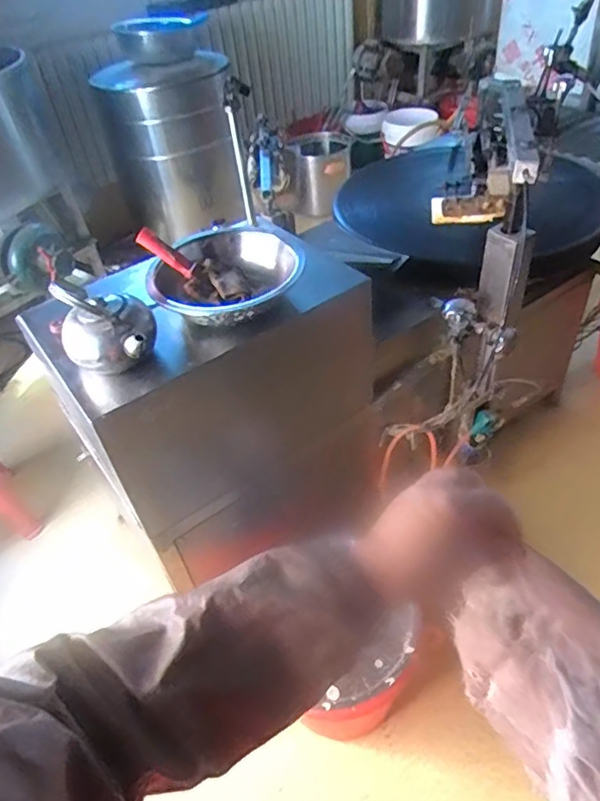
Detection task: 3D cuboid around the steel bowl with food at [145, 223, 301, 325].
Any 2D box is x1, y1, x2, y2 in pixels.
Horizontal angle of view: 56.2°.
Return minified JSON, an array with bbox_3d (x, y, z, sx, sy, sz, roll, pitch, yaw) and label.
[{"bbox_3d":[-0.132,-0.221,0.994,0.254,0.071,0.257,-4,43,4],"label":"steel bowl with food"}]

